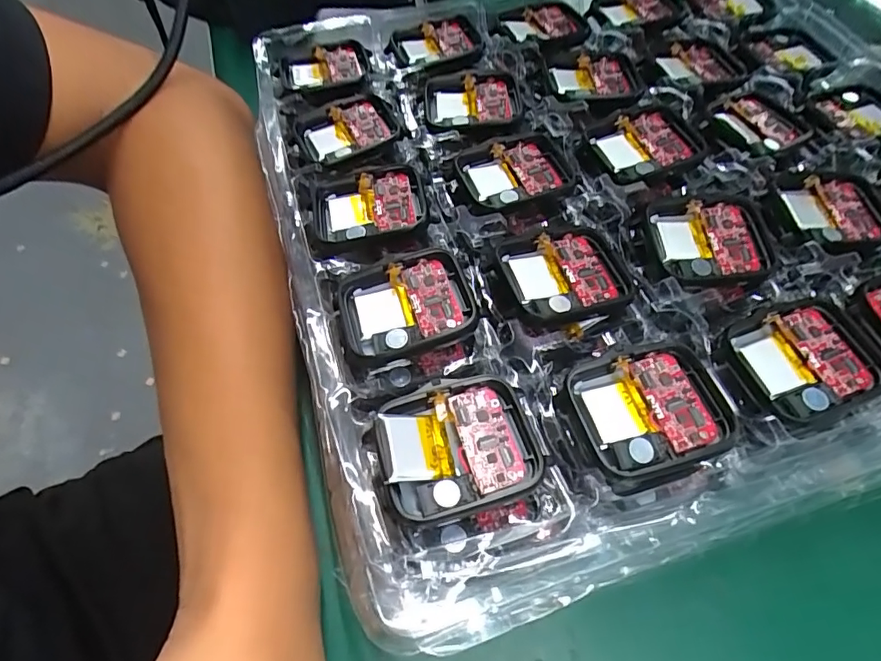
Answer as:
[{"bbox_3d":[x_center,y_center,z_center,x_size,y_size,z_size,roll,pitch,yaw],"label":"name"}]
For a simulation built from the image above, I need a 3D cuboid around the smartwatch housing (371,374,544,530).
[{"bbox_3d":[0.005,0.031,0.141,0.043,0.008,0.037,-10,58,-8],"label":"smartwatch housing"}]

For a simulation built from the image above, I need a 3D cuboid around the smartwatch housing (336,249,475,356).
[{"bbox_3d":[-0.012,-0.008,0.169,0.042,0.011,0.035,-11,59,-9],"label":"smartwatch housing"}]

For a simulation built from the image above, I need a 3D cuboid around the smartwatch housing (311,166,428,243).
[{"bbox_3d":[-0.027,-0.047,0.196,0.043,0.014,0.035,-3,58,-4],"label":"smartwatch housing"}]

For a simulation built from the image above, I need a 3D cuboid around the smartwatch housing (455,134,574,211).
[{"bbox_3d":[0.032,-0.063,0.209,0.043,0.014,0.036,-18,60,-13],"label":"smartwatch housing"}]

